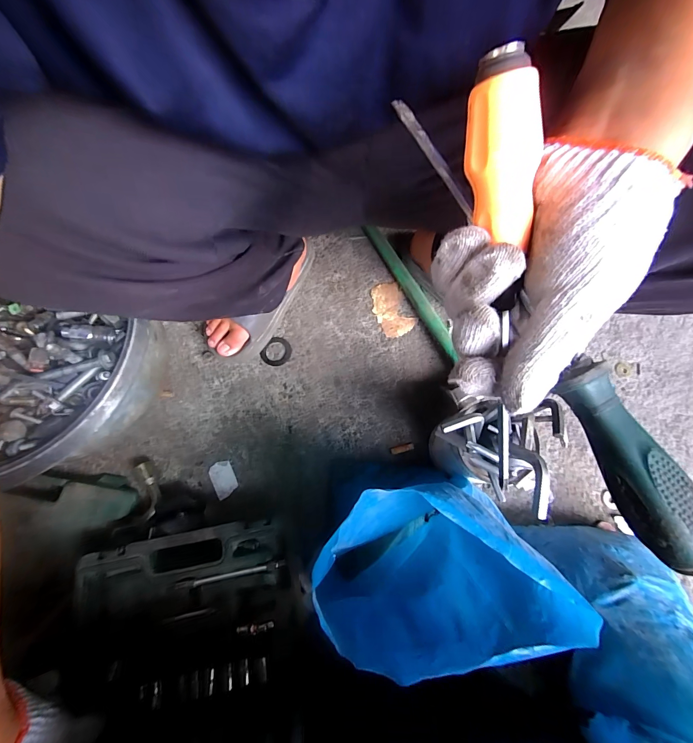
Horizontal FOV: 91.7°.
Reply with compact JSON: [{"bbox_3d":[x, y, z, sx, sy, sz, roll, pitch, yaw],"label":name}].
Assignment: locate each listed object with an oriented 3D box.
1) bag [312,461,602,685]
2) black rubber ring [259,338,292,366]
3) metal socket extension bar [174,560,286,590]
[{"bbox_3d":[0.093,0.204,0.403,0.225,0.247,0.147,5,73,0],"label":"bag"},{"bbox_3d":[-0.123,-0.033,0.599,0.048,0.004,0.053,34,75,9],"label":"black rubber ring"},{"bbox_3d":[-0.149,0.258,0.427,0.143,0.012,0.012,-11,74,-4],"label":"metal socket extension bar"}]

